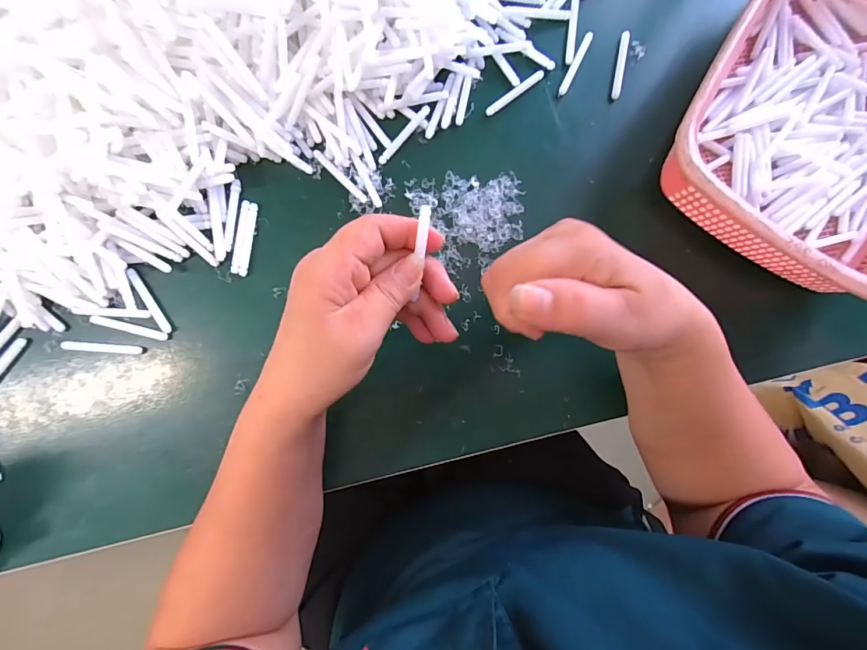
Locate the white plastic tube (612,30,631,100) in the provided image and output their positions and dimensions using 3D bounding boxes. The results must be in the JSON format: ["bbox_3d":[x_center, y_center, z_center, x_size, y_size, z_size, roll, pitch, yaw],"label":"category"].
[{"bbox_3d":[0.161,-0.223,0.352,0.008,0.004,0.057,10,87,-3],"label":"white plastic tube"}]

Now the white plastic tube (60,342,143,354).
[{"bbox_3d":[-0.261,0.018,0.322,0.062,0.004,0.007,4,88,-3],"label":"white plastic tube"}]

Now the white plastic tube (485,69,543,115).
[{"bbox_3d":[0.069,-0.197,0.348,0.059,0.004,0.007,-37,90,-4],"label":"white plastic tube"}]

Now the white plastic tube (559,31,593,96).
[{"bbox_3d":[0.121,-0.223,0.351,0.007,0.004,0.058,26,87,-2],"label":"white plastic tube"}]

